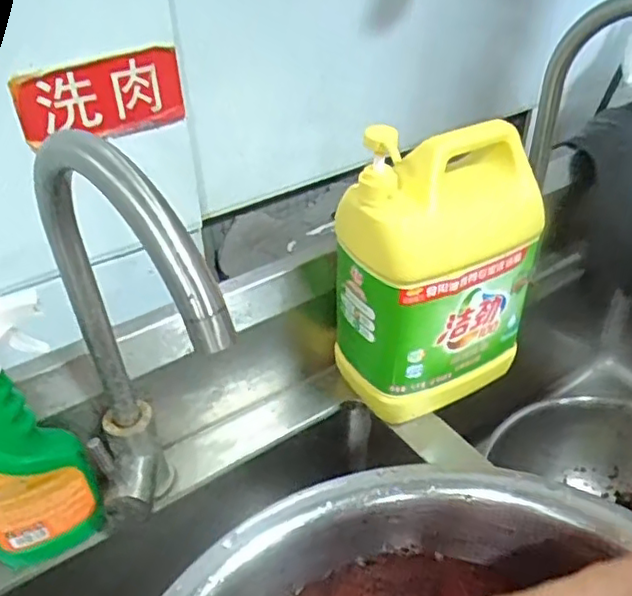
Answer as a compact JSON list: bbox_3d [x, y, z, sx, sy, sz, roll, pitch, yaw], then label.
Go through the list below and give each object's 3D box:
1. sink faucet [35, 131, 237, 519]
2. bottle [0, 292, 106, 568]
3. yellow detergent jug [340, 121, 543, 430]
[{"bbox_3d":[-0.130,0.059,0.446,0.067,0.353,0.212,-26,46,-27],"label":"sink faucet"},{"bbox_3d":[-0.245,0.119,0.519,0.098,0.265,0.046,-22,43,-27],"label":"bottle"},{"bbox_3d":[0.127,-0.035,0.640,0.189,0.271,0.125,-25,46,-27],"label":"yellow detergent jug"}]

